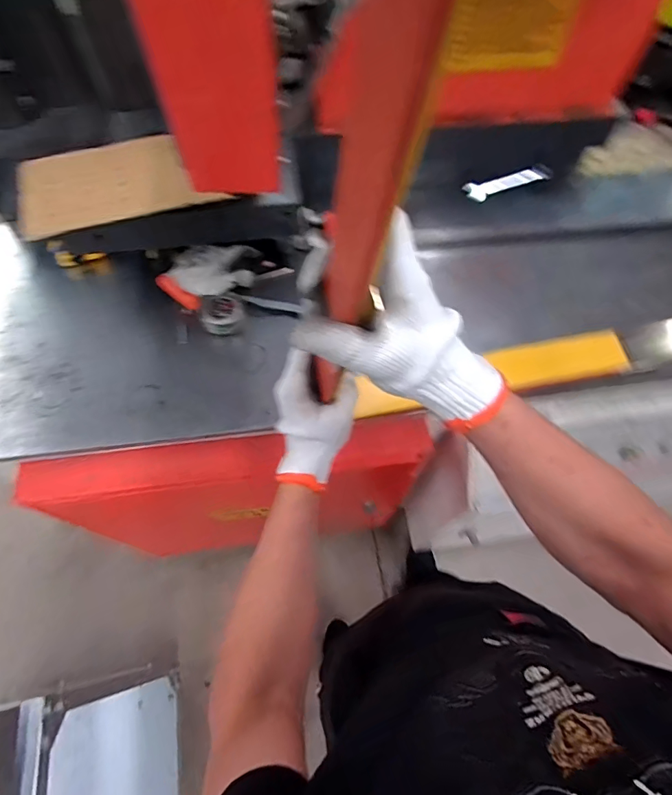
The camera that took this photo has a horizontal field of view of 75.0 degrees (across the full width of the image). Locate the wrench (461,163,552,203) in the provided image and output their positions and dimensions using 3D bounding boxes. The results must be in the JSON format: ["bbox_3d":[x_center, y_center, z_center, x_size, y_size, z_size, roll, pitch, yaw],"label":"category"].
[{"bbox_3d":[0.337,-0.420,0.863,0.168,0.056,0.019,-11,64,-6],"label":"wrench"}]

